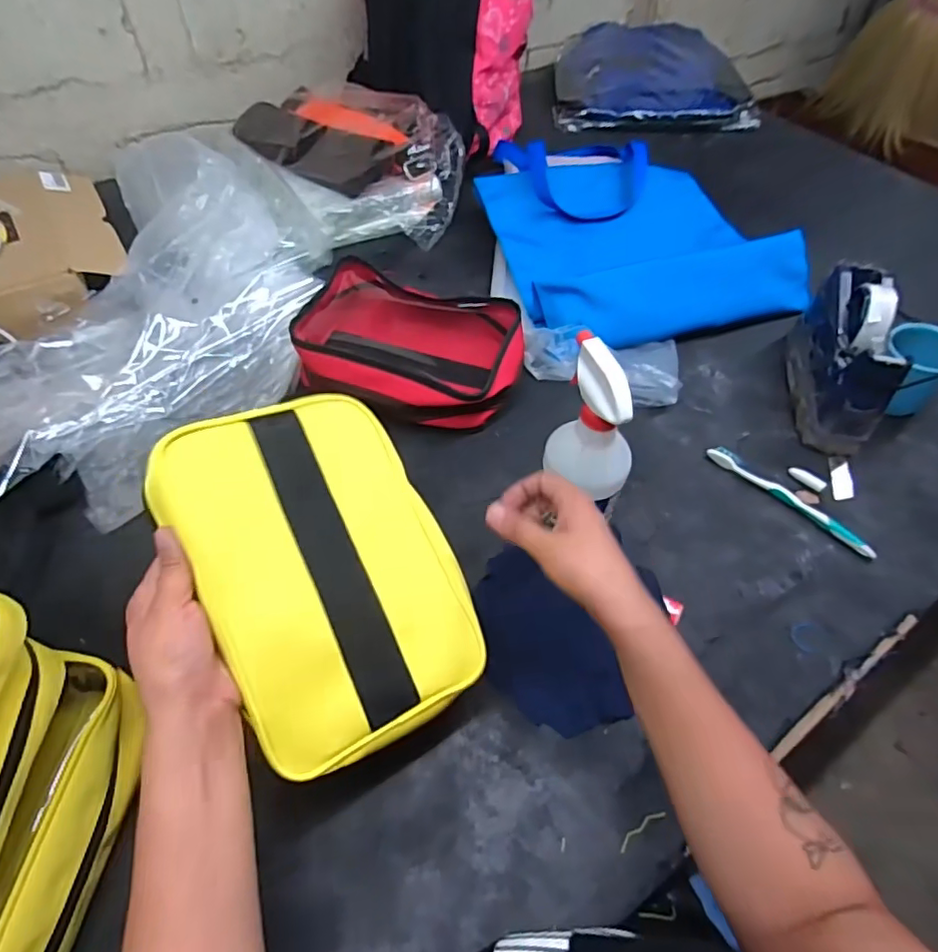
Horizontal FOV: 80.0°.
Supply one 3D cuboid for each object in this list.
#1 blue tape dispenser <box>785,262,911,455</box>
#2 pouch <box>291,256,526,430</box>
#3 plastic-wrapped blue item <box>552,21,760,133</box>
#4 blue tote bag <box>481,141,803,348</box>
[{"bbox_3d":[0.424,-0.141,0.636,0.070,0.120,0.200,13,54,8],"label":"blue tape dispenser"},{"bbox_3d":[-0.067,-0.145,0.661,0.253,0.064,0.179,14,54,9],"label":"pouch"},{"bbox_3d":[0.365,-0.841,1.150,0.371,0.048,0.406,3,57,-1],"label":"plastic-wrapped blue item"},{"bbox_3d":[0.221,-0.381,0.817,0.378,0.046,0.453,-13,55,-10],"label":"blue tote bag"}]

